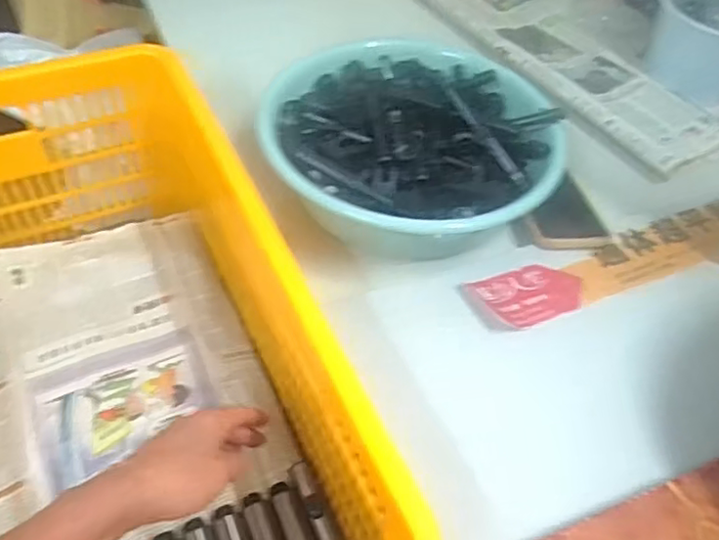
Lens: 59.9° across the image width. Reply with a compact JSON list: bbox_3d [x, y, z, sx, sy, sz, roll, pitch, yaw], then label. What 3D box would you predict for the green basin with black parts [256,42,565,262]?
[{"bbox_3d":[0.051,-0.127,0.650,0.299,0.088,0.274,0,50,-5],"label":"green basin with black parts"}]

